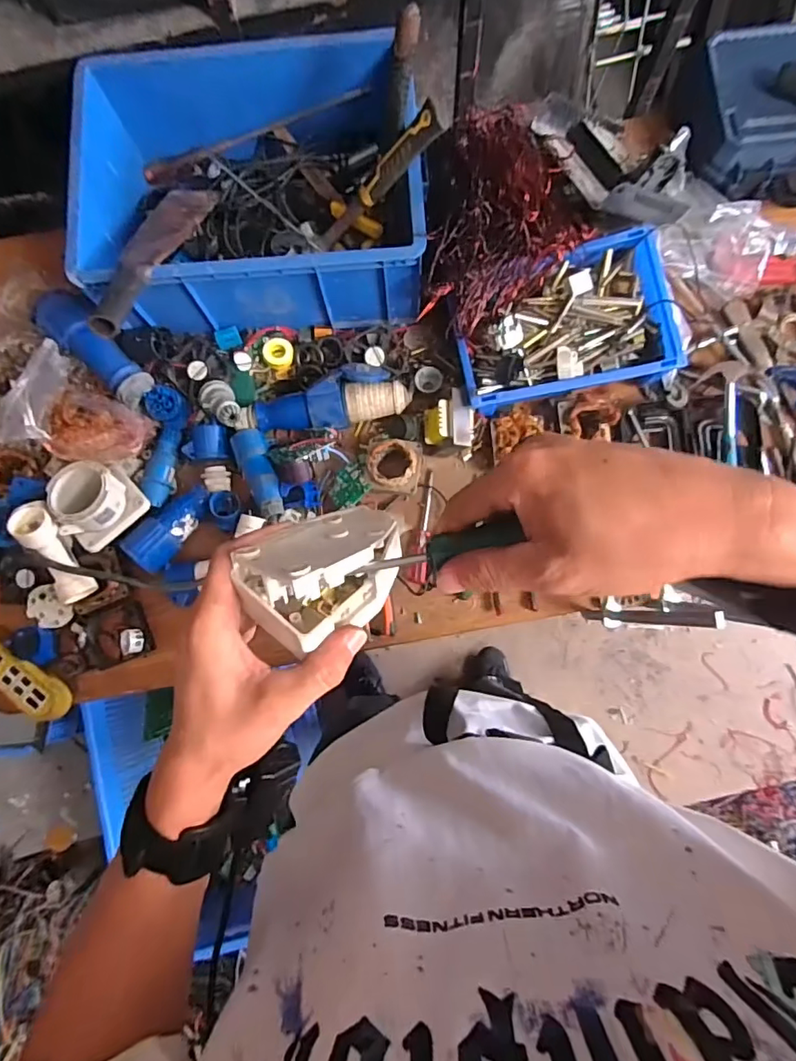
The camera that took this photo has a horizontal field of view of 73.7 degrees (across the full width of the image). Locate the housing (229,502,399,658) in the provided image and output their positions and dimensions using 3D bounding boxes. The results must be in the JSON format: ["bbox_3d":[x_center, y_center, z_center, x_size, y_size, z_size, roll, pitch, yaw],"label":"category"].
[{"bbox_3d":[-0.041,0.022,0.300,0.093,0.076,0.046,-21,116,-36],"label":"housing"}]

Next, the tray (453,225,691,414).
[{"bbox_3d":[0.244,-0.310,0.785,0.319,0.063,0.210,-11,80,0],"label":"tray"}]

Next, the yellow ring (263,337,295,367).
[{"bbox_3d":[-0.190,-0.284,0.848,0.051,0.015,0.043,41,84,8],"label":"yellow ring"}]

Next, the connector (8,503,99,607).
[{"bbox_3d":[-0.475,0.029,0.738,0.047,0.046,0.148,-26,102,-3],"label":"connector"}]

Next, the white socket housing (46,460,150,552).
[{"bbox_3d":[-0.435,-0.039,0.760,0.106,0.078,0.107,41,84,8],"label":"white socket housing"}]

